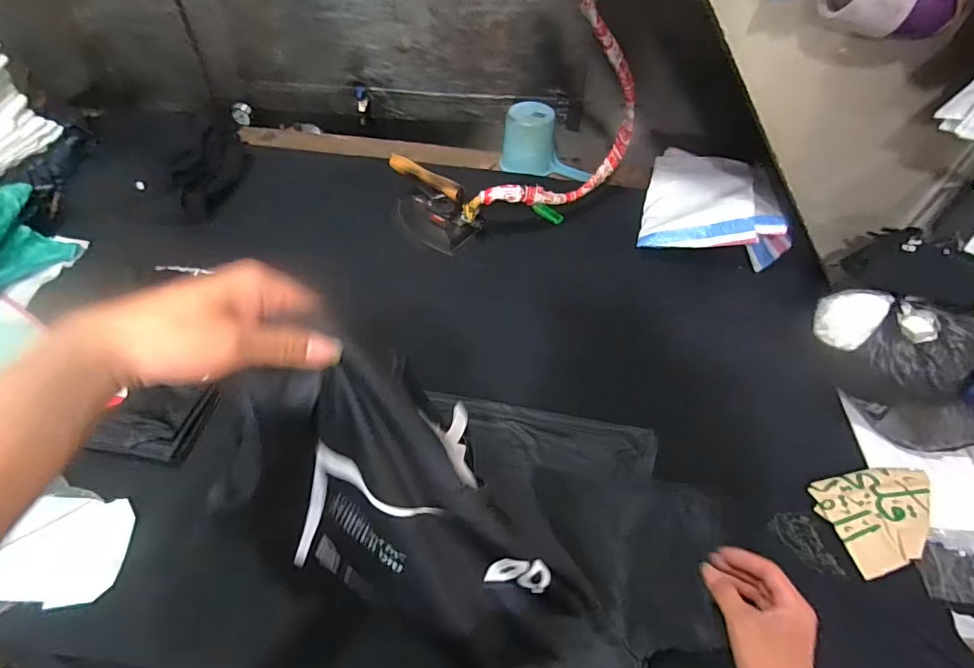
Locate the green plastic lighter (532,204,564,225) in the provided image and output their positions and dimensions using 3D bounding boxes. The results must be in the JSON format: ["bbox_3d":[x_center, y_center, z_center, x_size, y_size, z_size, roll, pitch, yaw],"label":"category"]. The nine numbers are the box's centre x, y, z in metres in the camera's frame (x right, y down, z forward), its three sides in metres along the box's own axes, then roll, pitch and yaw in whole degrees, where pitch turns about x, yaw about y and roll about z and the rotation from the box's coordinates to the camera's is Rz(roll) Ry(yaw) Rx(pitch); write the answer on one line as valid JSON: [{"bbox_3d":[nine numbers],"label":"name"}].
[{"bbox_3d":[0.132,-0.255,1.055,0.074,0.023,0.018,23,51,-17],"label":"green plastic lighter"}]

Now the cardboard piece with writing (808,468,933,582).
[{"bbox_3d":[0.525,0.235,0.655,0.138,0.014,0.120,-23,58,3],"label":"cardboard piece with writing"}]

